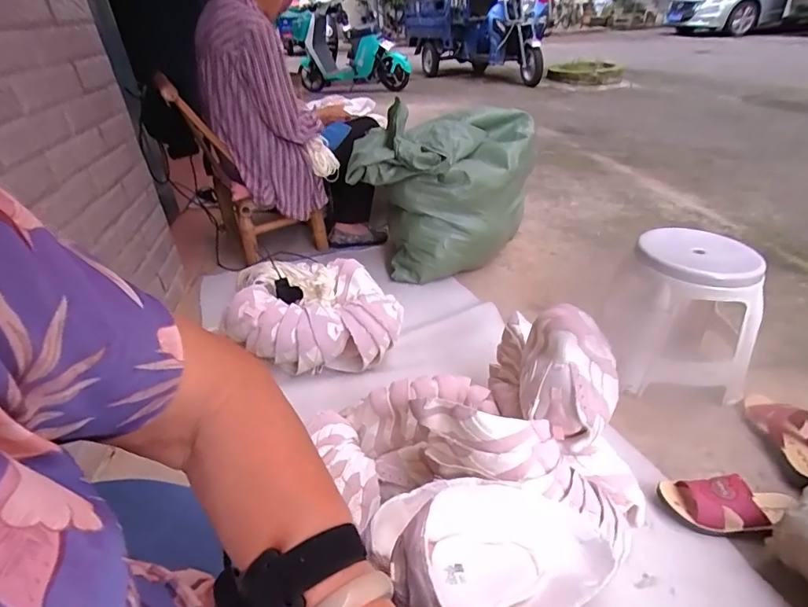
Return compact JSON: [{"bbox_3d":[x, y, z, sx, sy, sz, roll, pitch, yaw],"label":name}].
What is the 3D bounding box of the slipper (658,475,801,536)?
[{"bbox_3d":[0.547,0.332,0.771,0.201,0.076,0.083,1,33,9],"label":"slipper"}]

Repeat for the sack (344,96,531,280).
[{"bbox_3d":[0.135,-0.351,1.493,0.511,0.427,0.431,2,34,10],"label":"sack"}]

